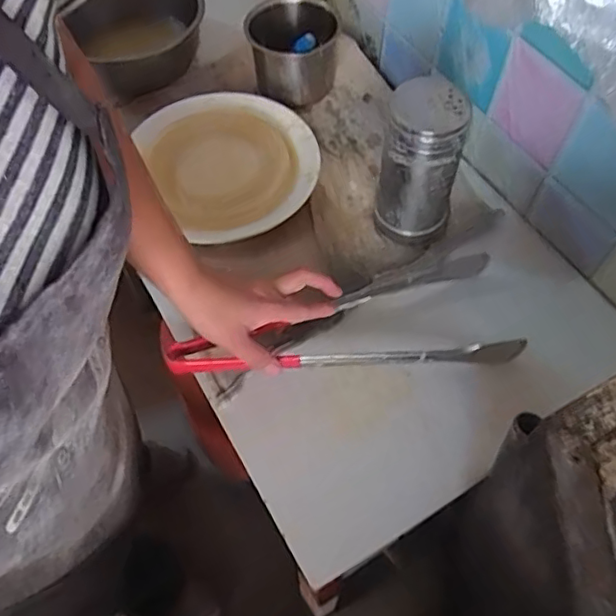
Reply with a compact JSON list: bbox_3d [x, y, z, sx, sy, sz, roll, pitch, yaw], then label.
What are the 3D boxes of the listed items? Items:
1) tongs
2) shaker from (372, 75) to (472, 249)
[{"bbox_3d":[0.032,0.026,0.568,0.327,0.056,0.122,-13,60,-10],"label":"tongs"},{"bbox_3d":[0.114,-0.144,0.610,0.079,0.166,0.083,0,60,0],"label":"shaker"}]

